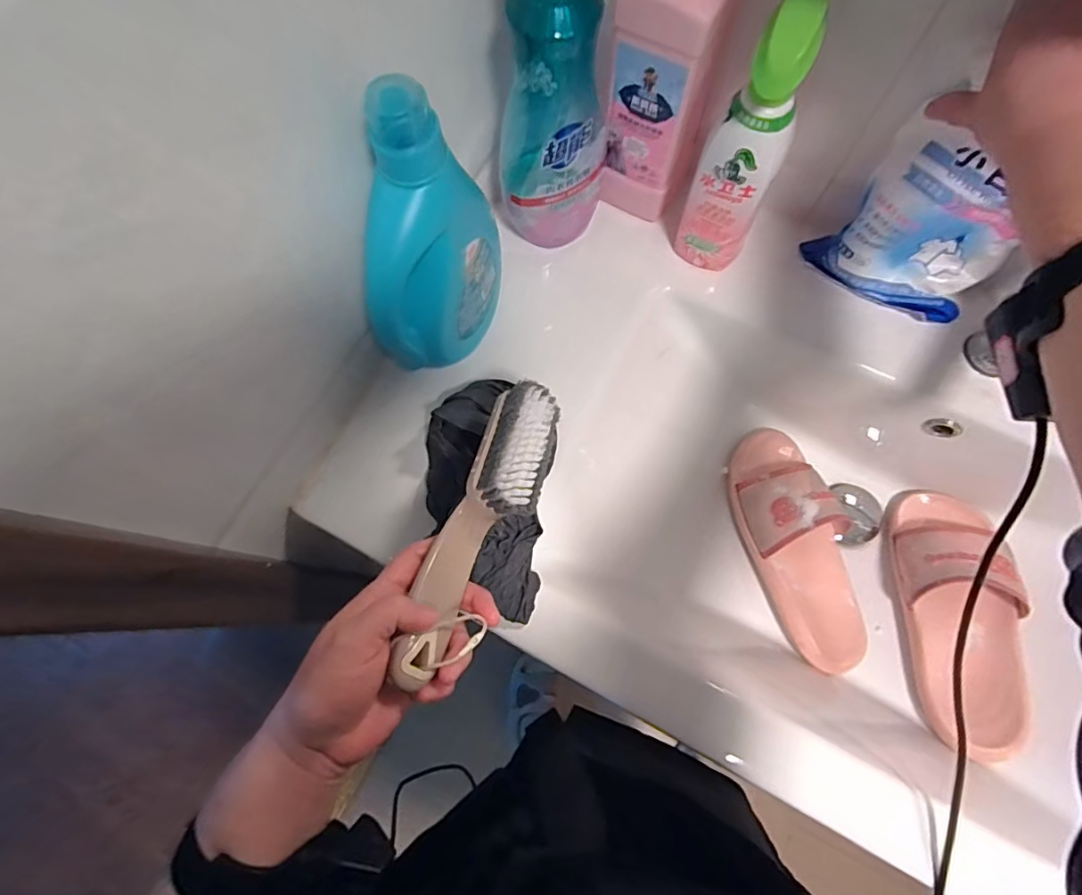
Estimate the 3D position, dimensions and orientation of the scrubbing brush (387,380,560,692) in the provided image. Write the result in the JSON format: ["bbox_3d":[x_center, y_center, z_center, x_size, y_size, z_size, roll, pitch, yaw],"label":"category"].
[{"bbox_3d":[-0.036,0.044,0.341,0.051,0.038,0.205,22,69,7],"label":"scrubbing brush"}]

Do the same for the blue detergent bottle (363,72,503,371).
[{"bbox_3d":[-0.081,-0.146,0.407,0.062,0.214,0.137,16,72,6],"label":"blue detergent bottle"}]

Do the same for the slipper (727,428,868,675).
[{"bbox_3d":[0.278,0.099,0.558,0.107,0.055,0.261,-16,72,-5],"label":"slipper"}]

